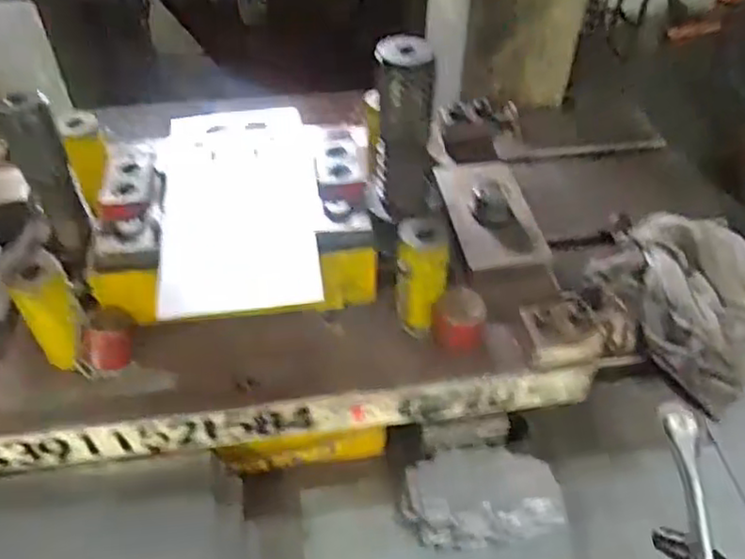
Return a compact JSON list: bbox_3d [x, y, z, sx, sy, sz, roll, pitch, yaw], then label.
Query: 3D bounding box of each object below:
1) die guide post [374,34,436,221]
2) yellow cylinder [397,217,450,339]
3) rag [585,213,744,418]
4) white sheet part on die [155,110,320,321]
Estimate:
[{"bbox_3d":[0.028,-0.122,0.571,0.047,0.155,0.046,0,45,0],"label":"die guide post"},{"bbox_3d":[0.040,-0.002,0.554,0.041,0.097,0.042,0,45,0],"label":"yellow cylinder"},{"bbox_3d":[0.368,0.015,0.730,0.185,0.070,0.228,-14,46,-14],"label":"rag"},{"bbox_3d":[-0.115,-0.078,0.581,0.128,0.010,0.245,-5,48,-8],"label":"white sheet part on die"}]

